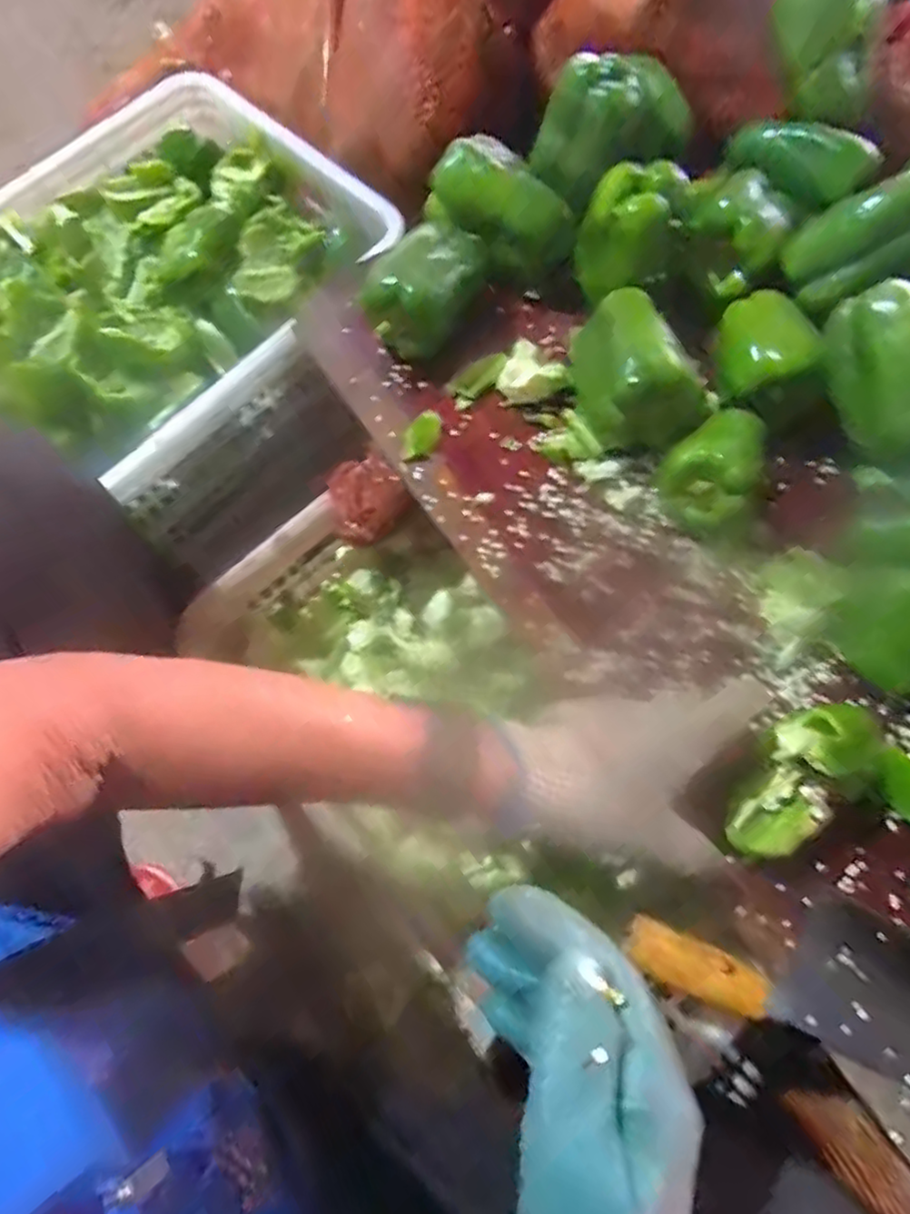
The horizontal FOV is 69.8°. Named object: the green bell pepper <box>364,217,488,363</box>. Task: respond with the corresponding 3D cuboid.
[{"bbox_3d":[-0.024,-0.250,0.519,0.075,0.061,0.104,38,76,11],"label":"green bell pepper"}]

